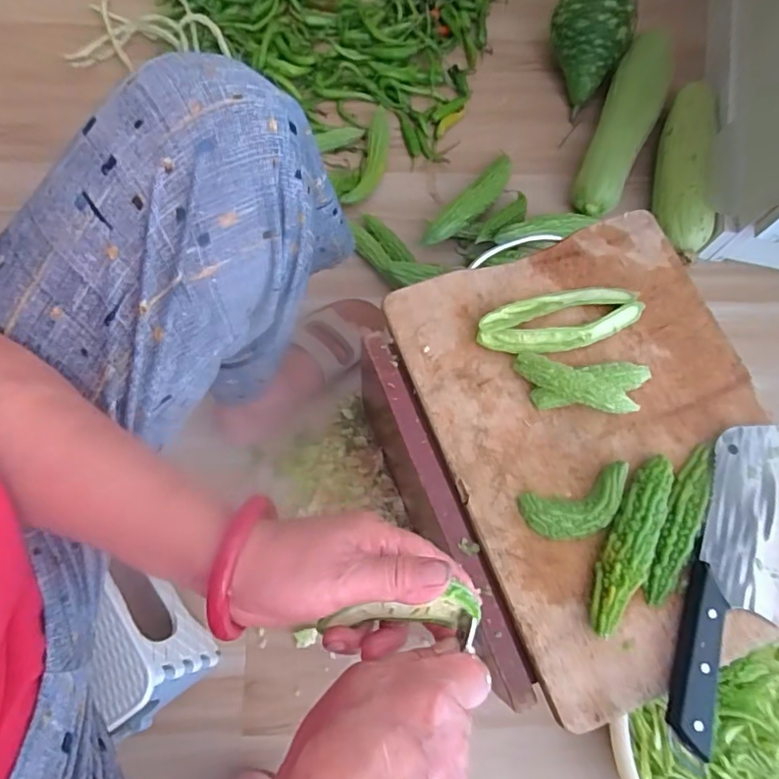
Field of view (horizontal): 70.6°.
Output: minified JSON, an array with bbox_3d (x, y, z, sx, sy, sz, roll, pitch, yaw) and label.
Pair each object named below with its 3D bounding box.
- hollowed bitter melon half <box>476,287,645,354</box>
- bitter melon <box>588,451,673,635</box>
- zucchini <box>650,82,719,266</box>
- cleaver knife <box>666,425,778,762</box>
[{"bbox_3d":[0.160,-0.066,0.516,0.157,0.016,0.056,-9,74,-5],"label":"hollowed bitter melon half"},{"bbox_3d":[0.197,0.123,0.447,0.032,0.023,0.151,27,75,6],"label":"bitter melon"},{"bbox_3d":[0.436,-0.325,0.807,0.069,0.076,0.286,8,74,0],"label":"zucchini"},{"bbox_3d":[0.288,0.150,0.449,0.078,0.023,0.273,22,74,4],"label":"cleaver knife"}]

